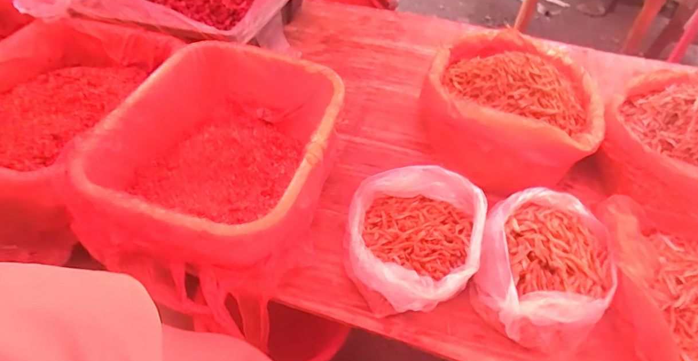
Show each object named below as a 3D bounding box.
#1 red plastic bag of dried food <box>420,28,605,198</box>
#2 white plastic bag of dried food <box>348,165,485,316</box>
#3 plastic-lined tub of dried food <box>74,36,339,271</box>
[{"bbox_3d":[0.293,-0.140,0.812,0.300,0.113,0.346,27,51,21],"label":"red plastic bag of dried food"},{"bbox_3d":[0.095,0.081,0.645,0.193,0.069,0.207,2,47,-1],"label":"white plastic bag of dried food"},{"bbox_3d":[-0.185,-0.043,0.701,0.303,0.147,0.386,13,47,9],"label":"plastic-lined tub of dried food"}]

